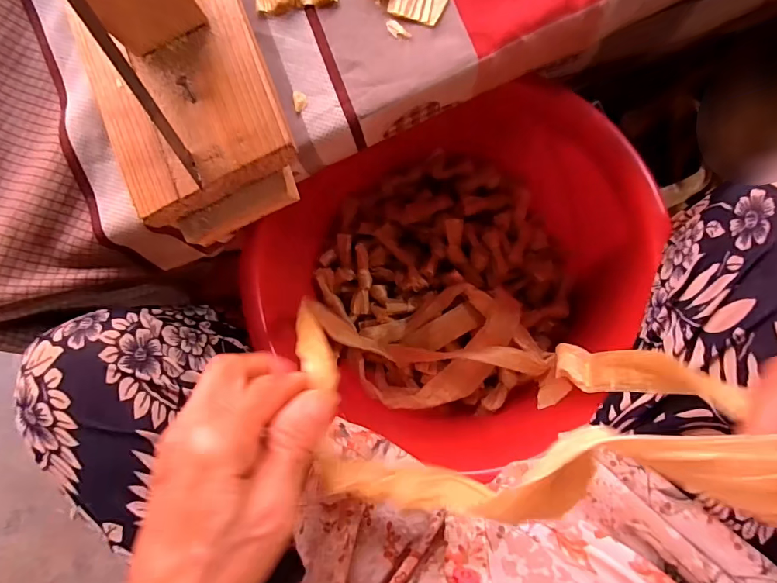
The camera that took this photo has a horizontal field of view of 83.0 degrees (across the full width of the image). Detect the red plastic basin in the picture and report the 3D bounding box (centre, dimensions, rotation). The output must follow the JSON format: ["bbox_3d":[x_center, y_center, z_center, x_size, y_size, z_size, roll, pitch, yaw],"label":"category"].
[{"bbox_3d":[0.053,-0.028,0.405,0.284,0.141,0.289,0,87,6],"label":"red plastic basin"}]

